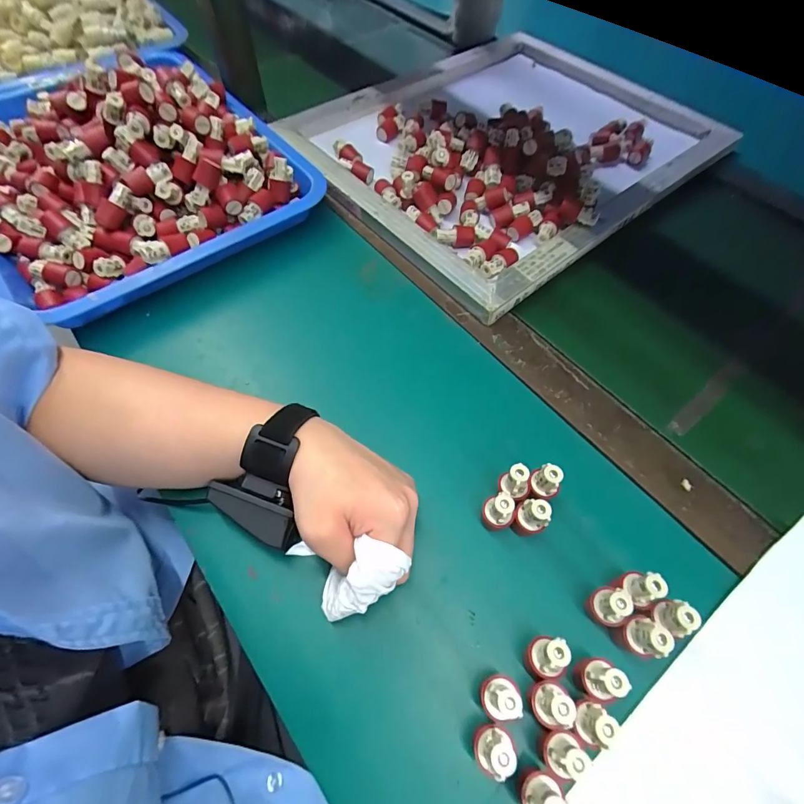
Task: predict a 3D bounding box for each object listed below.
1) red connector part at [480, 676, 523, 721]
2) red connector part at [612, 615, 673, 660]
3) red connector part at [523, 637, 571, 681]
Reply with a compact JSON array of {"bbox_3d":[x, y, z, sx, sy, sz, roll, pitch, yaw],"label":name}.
[{"bbox_3d":[0.057,0.179,0.250,0.018,0.046,0.023,-23,64,-15],"label":"red connector part"},{"bbox_3d":[0.154,0.152,0.267,0.018,0.043,0.023,1,60,-1],"label":"red connector part"},{"bbox_3d":[0.089,0.162,0.260,0.018,0.044,0.023,6,60,1],"label":"red connector part"}]

